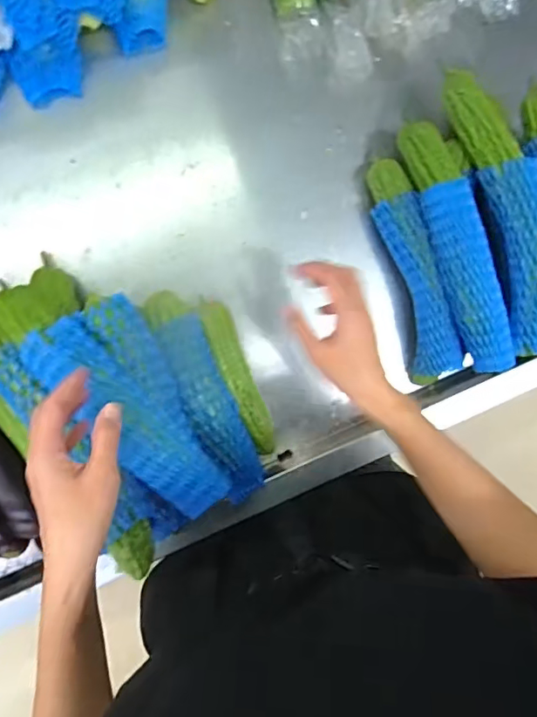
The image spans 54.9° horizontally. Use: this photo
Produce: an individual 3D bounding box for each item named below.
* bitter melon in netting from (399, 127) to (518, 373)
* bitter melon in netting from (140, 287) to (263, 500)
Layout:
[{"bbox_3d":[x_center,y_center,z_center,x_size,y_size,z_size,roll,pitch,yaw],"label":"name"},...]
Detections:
[{"bbox_3d":[0.234,-0.138,0.630,0.060,0.054,0.318,-19,88,-5],"label":"bitter melon in netting"},{"bbox_3d":[-0.069,0.044,0.596,0.052,0.054,0.250,-24,102,-6],"label":"bitter melon in netting"}]

